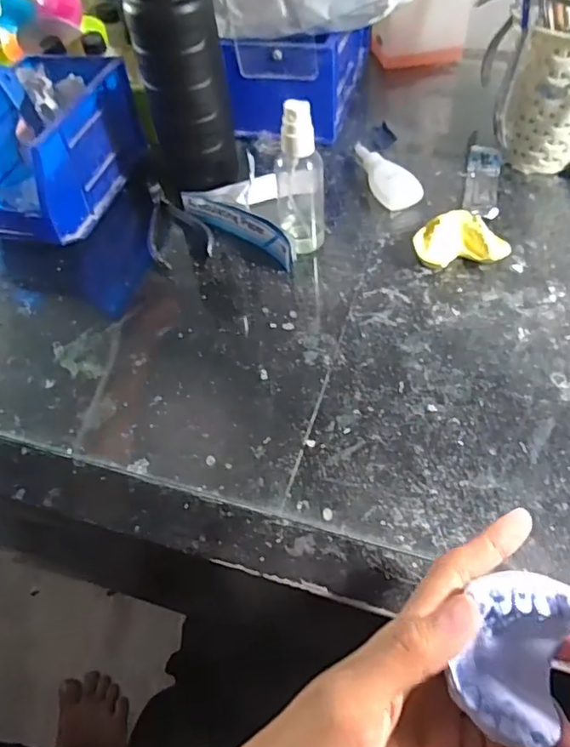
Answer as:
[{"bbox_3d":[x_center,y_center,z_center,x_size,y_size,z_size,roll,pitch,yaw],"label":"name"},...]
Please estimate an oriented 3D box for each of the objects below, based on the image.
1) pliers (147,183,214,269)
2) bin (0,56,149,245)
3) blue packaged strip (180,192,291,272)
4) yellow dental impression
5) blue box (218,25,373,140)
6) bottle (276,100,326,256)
[{"bbox_3d":[-0.095,-0.126,0.454,0.049,0.009,0.108,-21,54,-11],"label":"pliers"},{"bbox_3d":[-0.199,-0.188,0.464,0.094,0.083,0.177,10,54,12],"label":"bin"},{"bbox_3d":[-0.036,-0.116,0.435,0.113,0.021,0.021,30,61,25],"label":"blue packaged strip"},{"bbox_3d":[0.128,-0.096,0.400,0.063,0.027,0.034,-6,53,1],"label":"yellow dental impression"},{"bbox_3d":[0.020,-0.315,0.540,0.099,0.088,0.174,12,55,14],"label":"blue box"},{"bbox_3d":[0.012,-0.139,0.394,0.025,0.110,0.029,-40,59,-22],"label":"bottle"}]

